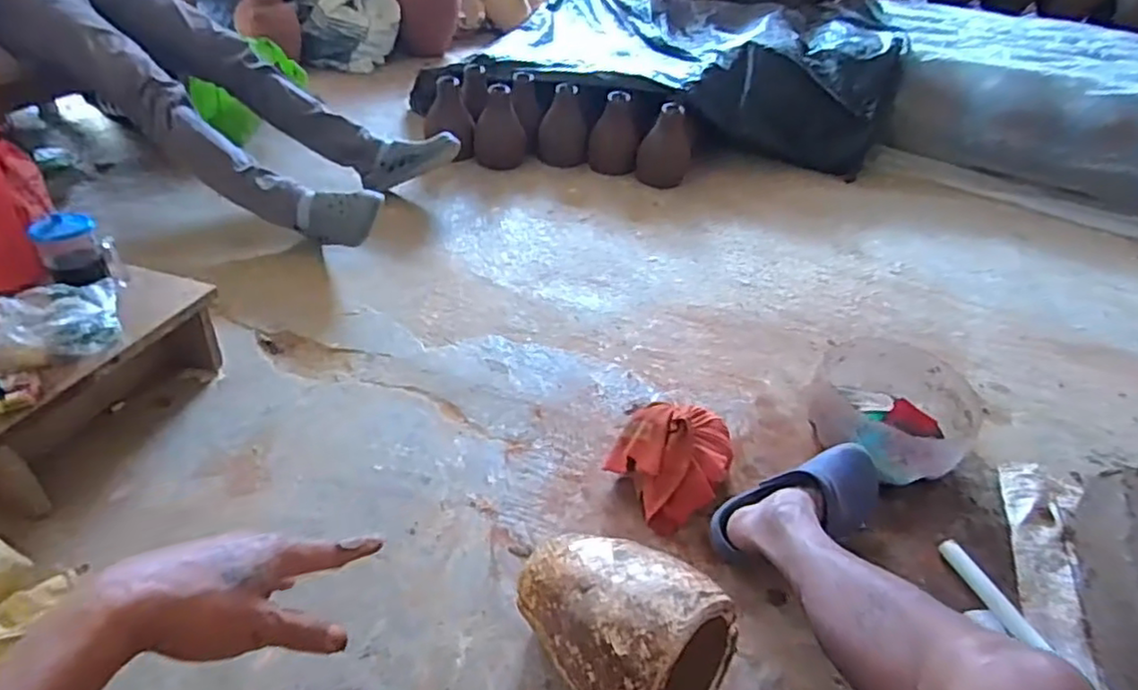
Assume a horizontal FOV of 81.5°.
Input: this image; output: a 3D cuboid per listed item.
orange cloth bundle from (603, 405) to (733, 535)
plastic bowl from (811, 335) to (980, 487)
[{"bbox_3d":[0.165,0.163,0.974,0.180,0.137,0.153,-20,46,-29],"label":"orange cloth bundle"},{"bbox_3d":[0.534,0.115,1.103,0.244,0.126,0.266,4,39,-3],"label":"plastic bowl"}]

